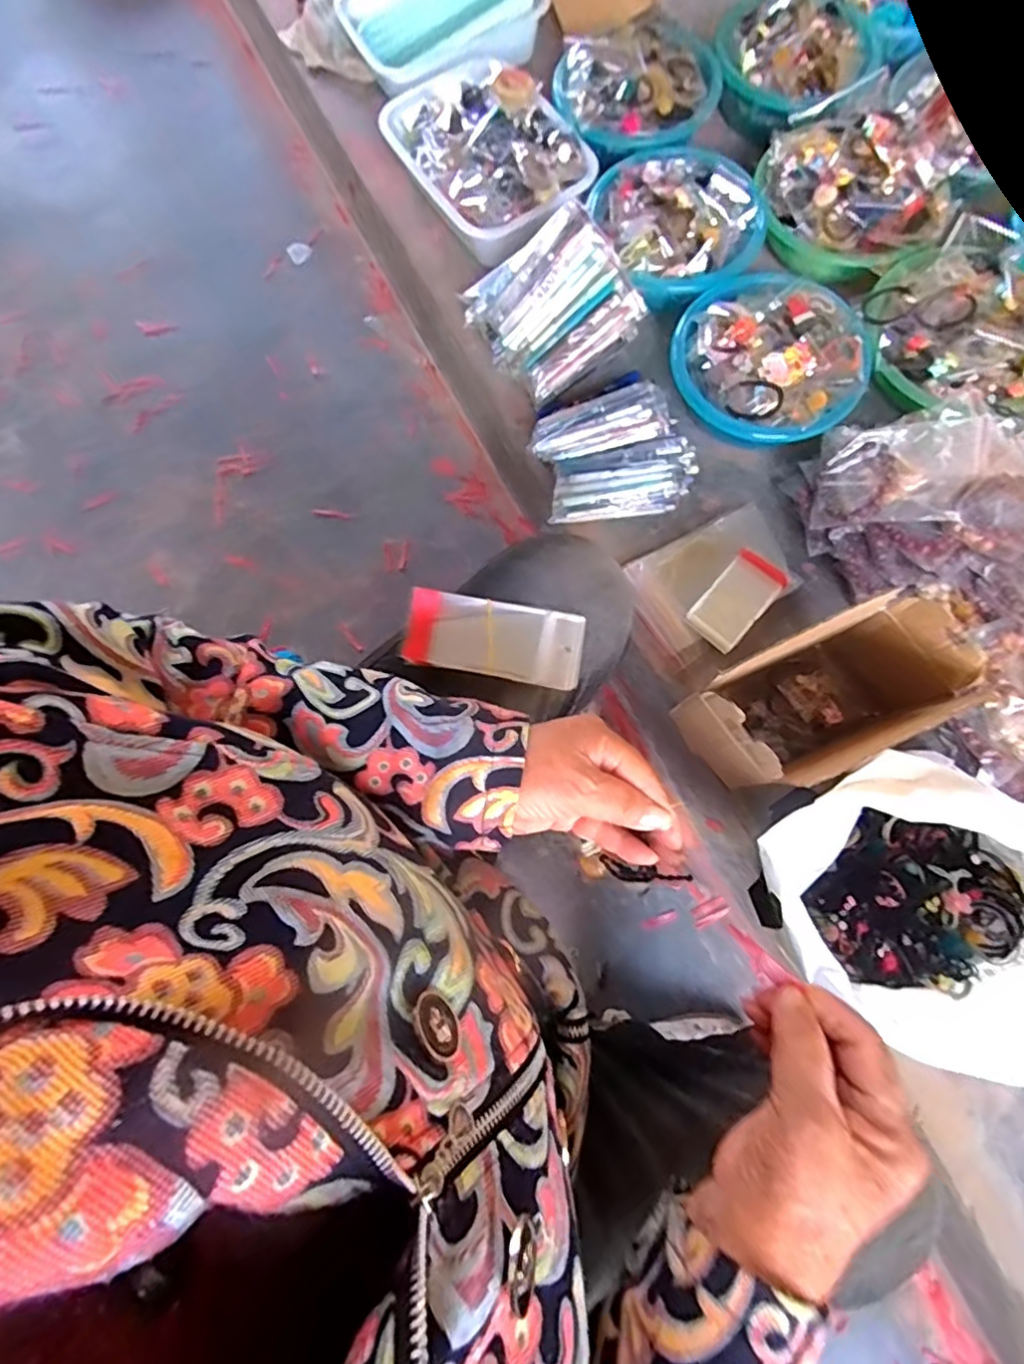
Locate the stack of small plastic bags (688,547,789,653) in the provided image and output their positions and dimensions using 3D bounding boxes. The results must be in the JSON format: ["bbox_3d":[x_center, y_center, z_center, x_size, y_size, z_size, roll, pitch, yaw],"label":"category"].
[{"bbox_3d":[0.264,-0.097,0.694,0.065,0.006,0.117,40,81,10],"label":"stack of small plastic bags"}]

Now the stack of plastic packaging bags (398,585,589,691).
[{"bbox_3d":[-0.013,-0.030,0.415,0.123,0.012,0.052,10,97,2],"label":"stack of plastic packaging bags"}]

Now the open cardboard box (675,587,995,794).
[{"bbox_3d":[0.298,0.018,0.584,0.223,0.170,0.114,-25,77,-4],"label":"open cardboard box"}]

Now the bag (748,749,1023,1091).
[{"bbox_3d":[0.368,0.195,0.527,0.244,0.179,0.268,-41,79,-7],"label":"bag"}]

